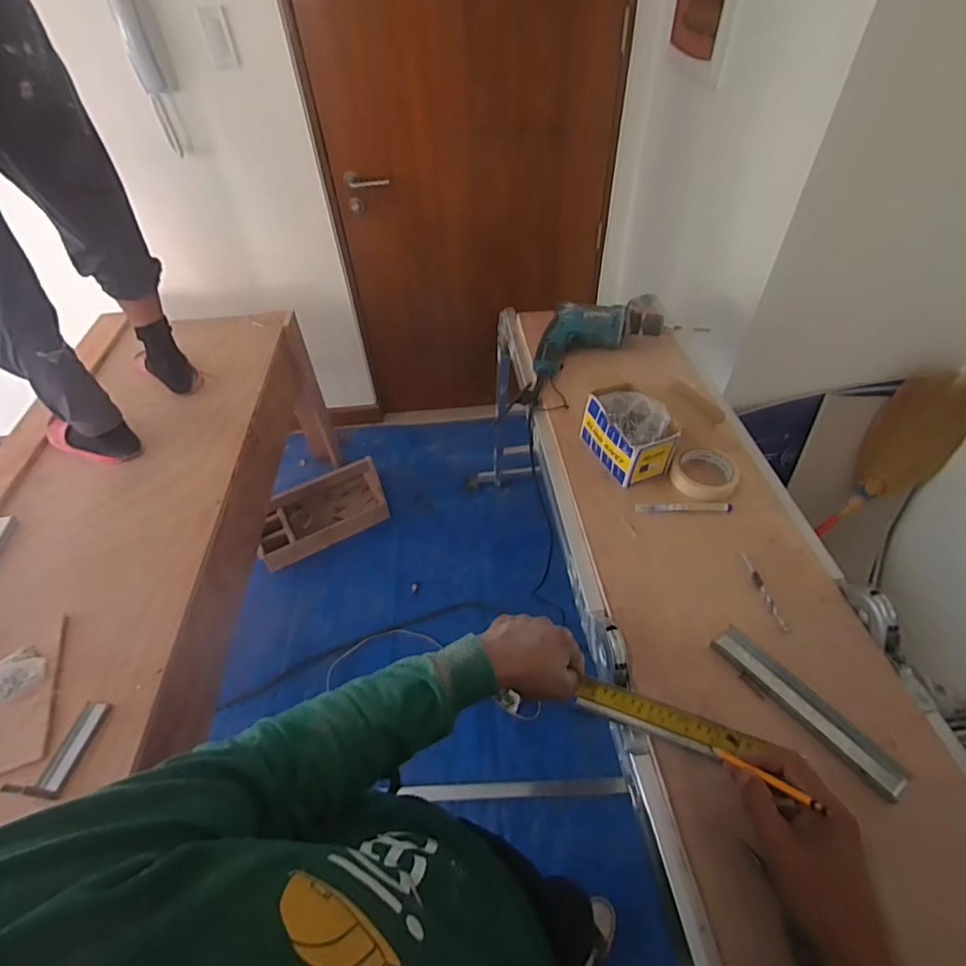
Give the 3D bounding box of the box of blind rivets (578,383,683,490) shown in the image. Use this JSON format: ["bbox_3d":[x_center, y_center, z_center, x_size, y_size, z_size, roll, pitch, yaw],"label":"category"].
[{"bbox_3d":[0.228,-0.083,0.817,0.090,0.097,0.143,-22,51,-17],"label":"box of blind rivets"}]

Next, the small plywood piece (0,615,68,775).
[{"bbox_3d":[-0.802,0.353,0.893,0.112,0.017,0.285,-20,50,-15],"label":"small plywood piece"}]

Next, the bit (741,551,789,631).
[{"bbox_3d":[0.367,0.141,0.677,0.010,0.007,0.117,-6,48,-3],"label":"bit"}]

